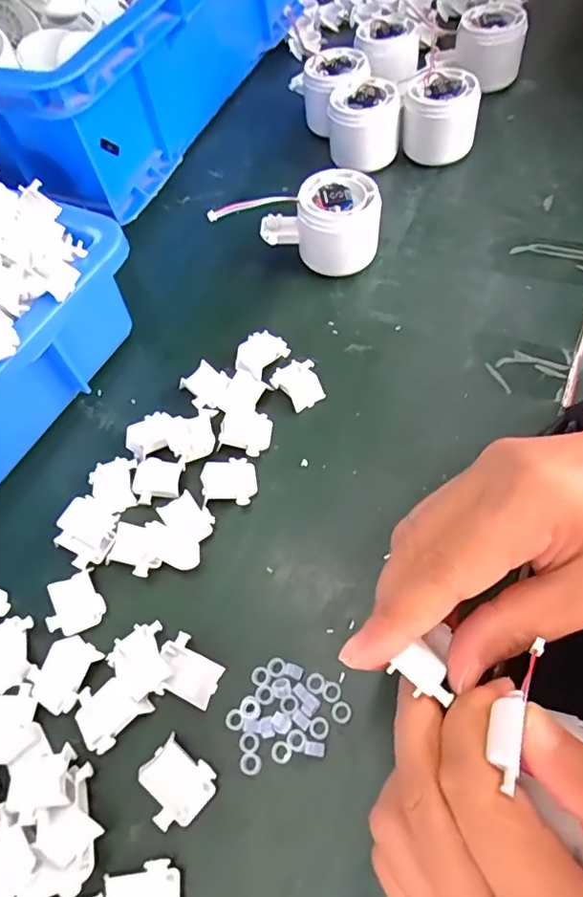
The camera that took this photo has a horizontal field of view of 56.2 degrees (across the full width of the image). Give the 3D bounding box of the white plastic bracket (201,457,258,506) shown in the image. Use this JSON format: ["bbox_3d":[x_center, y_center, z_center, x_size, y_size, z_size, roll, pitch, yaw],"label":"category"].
[{"bbox_3d":[-0.037,0.020,0.321,0.032,0.006,0.028,-5,59,4],"label":"white plastic bracket"}]

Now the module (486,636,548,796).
[{"bbox_3d":[0.073,0.082,0.175,0.010,0.006,0.046,26,57,18],"label":"module"}]

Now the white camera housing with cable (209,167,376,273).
[{"bbox_3d":[0.006,-0.162,0.399,0.111,0.056,0.051,0,59,7],"label":"white camera housing with cable"}]

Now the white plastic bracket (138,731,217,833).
[{"bbox_3d":[-0.052,0.150,0.244,0.031,0.007,0.029,35,69,24],"label":"white plastic bracket"}]

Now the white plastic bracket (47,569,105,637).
[{"bbox_3d":[-0.117,0.083,0.293,0.028,0.006,0.030,-23,59,-6],"label":"white plastic bracket"}]

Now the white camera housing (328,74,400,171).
[{"bbox_3d":[0.059,-0.269,0.458,0.062,0.050,0.059,-1,59,7],"label":"white camera housing"}]

